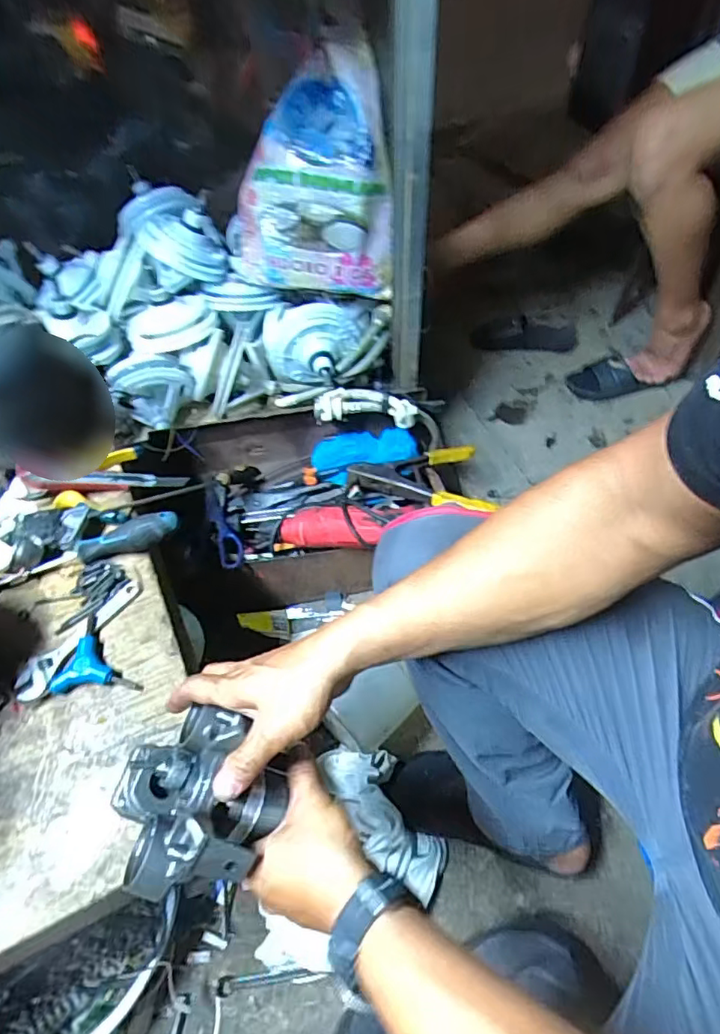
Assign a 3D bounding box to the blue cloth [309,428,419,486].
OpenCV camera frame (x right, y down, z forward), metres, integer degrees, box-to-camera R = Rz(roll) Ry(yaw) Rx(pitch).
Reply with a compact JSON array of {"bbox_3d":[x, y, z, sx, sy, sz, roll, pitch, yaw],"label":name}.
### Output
[{"bbox_3d":[0.008,-0.106,0.939,0.176,0.041,0.074,-6,51,-1],"label":"blue cloth"}]

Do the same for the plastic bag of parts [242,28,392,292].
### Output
[{"bbox_3d":[-0.080,-0.523,0.856,0.253,0.256,0.194,0,51,3],"label":"plastic bag of parts"}]

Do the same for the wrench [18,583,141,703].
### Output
[{"bbox_3d":[-0.285,0.120,0.561,0.037,0.013,0.148,23,56,20],"label":"wrench"}]

